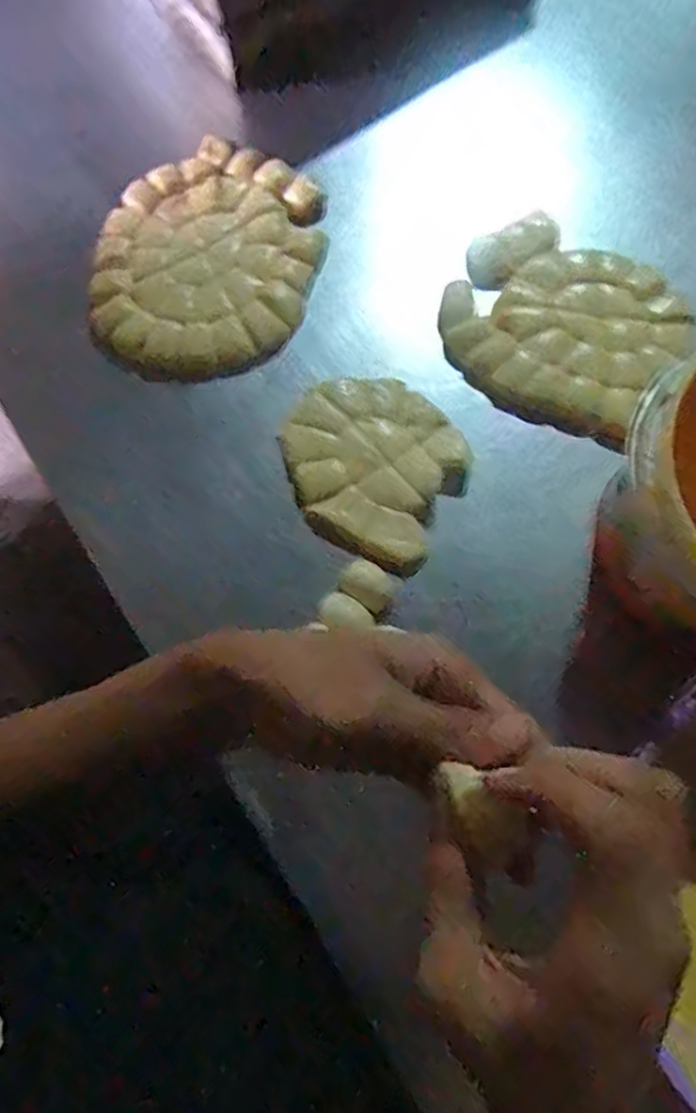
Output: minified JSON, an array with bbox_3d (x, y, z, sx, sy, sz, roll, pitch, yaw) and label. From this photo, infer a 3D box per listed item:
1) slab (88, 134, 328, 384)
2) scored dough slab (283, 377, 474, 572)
[{"bbox_3d":[-0.136,-0.282,0.640,0.201,0.023,0.255,15,75,6],"label":"slab"},{"bbox_3d":[0.020,-0.086,0.585,0.161,0.022,0.151,29,77,9],"label":"scored dough slab"}]

